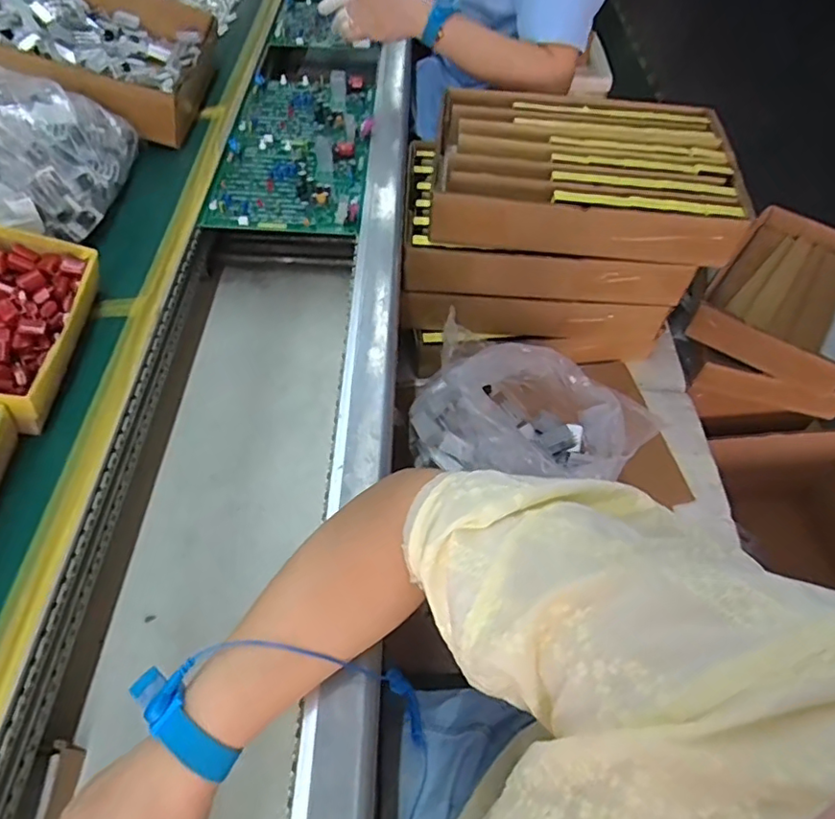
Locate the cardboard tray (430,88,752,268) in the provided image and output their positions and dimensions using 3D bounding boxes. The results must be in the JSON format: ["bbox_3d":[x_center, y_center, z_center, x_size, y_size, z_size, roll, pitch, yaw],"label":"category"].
[{"bbox_3d":[0.205,-0.309,0.750,0.361,0.085,0.246,5,53,-1],"label":"cardboard tray"}]

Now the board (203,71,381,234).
[{"bbox_3d":[-0.157,-0.378,0.787,0.185,0.036,0.388,3,53,-3],"label":"board"}]

